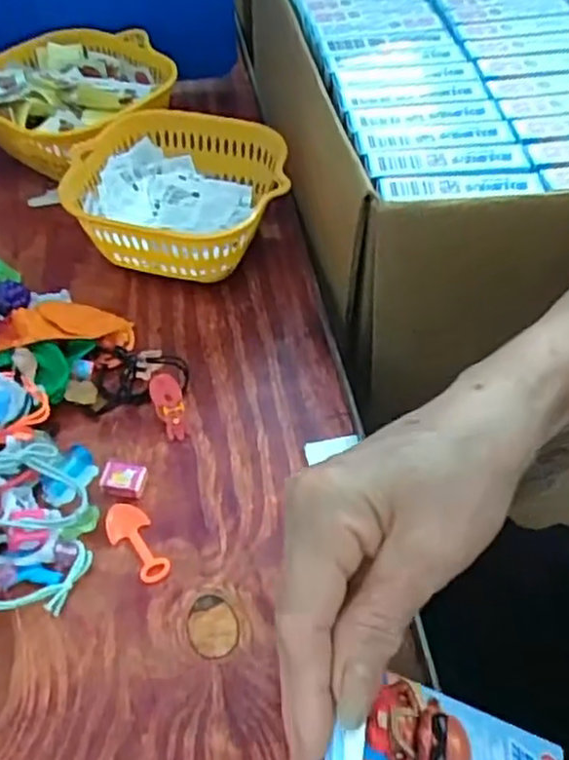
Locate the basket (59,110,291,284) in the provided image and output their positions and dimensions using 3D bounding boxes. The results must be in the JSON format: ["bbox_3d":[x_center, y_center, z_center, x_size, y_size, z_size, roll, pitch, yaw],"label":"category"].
[{"bbox_3d":[-0.072,-0.122,0.497,0.147,0.064,0.134,9,50,7],"label":"basket"}]

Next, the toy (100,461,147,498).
[{"bbox_3d":[-0.087,0.054,0.384,0.022,0.010,0.016,9,50,7],"label":"toy"}]

